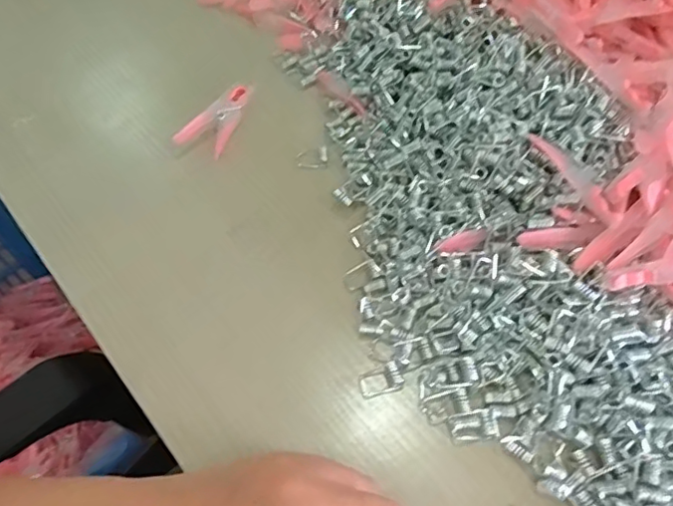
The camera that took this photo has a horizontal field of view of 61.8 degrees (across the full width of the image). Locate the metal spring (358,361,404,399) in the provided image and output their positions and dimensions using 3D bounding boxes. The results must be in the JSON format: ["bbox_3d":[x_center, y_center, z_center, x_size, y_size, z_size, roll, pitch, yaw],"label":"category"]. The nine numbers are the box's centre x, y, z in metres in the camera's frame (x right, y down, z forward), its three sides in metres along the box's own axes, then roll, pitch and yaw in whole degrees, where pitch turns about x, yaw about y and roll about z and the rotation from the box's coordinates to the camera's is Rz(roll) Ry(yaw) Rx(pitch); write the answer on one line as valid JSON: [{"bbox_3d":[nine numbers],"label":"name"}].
[{"bbox_3d":[0.024,0.070,0.309,0.023,0.007,0.015,-18,58,-10],"label":"metal spring"}]

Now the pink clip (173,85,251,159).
[{"bbox_3d":[-0.089,-0.105,0.424,0.032,0.010,0.074,17,59,12],"label":"pink clip"}]

